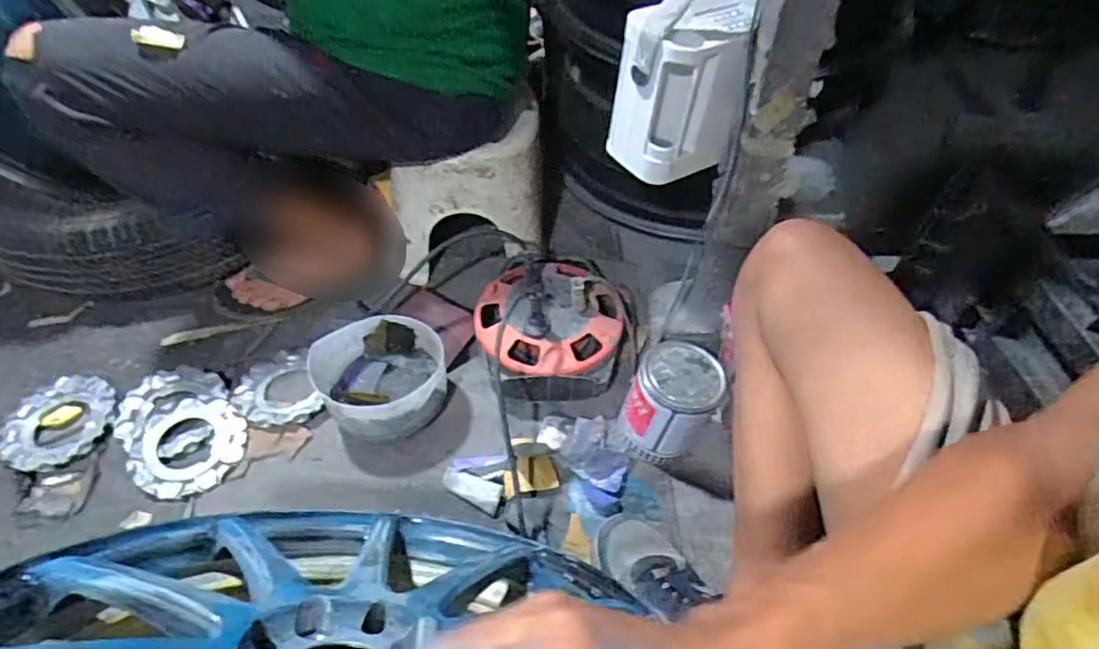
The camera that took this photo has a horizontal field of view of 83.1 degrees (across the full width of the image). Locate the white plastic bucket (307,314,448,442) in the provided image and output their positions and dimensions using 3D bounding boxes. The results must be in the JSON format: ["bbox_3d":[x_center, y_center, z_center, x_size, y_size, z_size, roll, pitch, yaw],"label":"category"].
[{"bbox_3d":[-0.213,0.075,0.822,0.156,0.098,0.151,1,51,-1],"label":"white plastic bucket"}]

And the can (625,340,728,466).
[{"bbox_3d":[0.155,0.098,0.786,0.100,0.111,0.107,1,51,-1],"label":"can"}]

